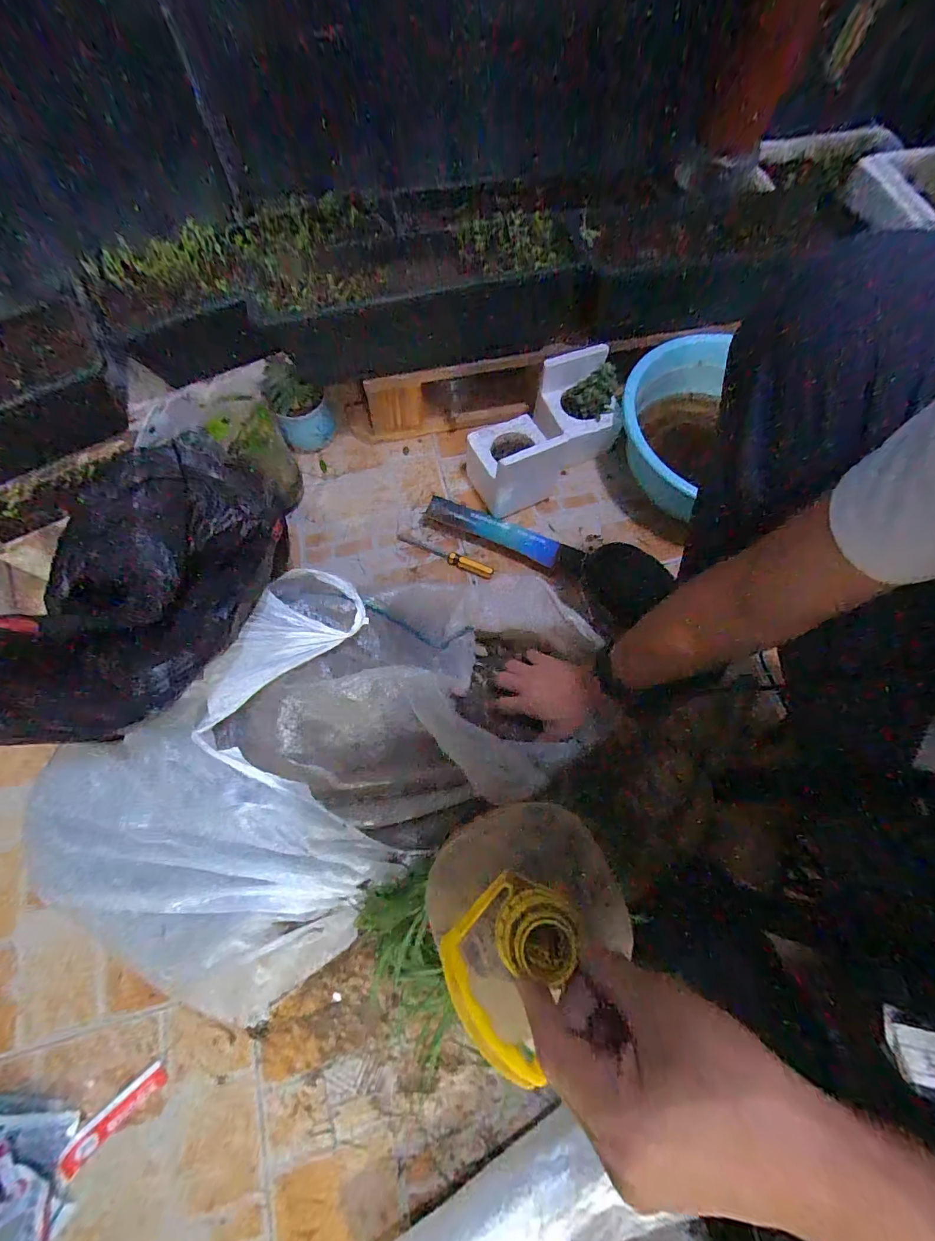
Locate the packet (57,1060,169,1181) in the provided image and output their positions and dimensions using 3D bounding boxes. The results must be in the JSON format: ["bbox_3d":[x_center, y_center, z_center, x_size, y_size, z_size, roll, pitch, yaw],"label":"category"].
[{"bbox_3d":[-0.389,0.544,0.474,0.114,0.007,0.028,-43,77,-15],"label":"packet"}]

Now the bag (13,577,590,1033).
[{"bbox_3d":[-0.135,0.129,0.517,0.585,0.143,0.350,-37,75,-14],"label":"bag"}]

